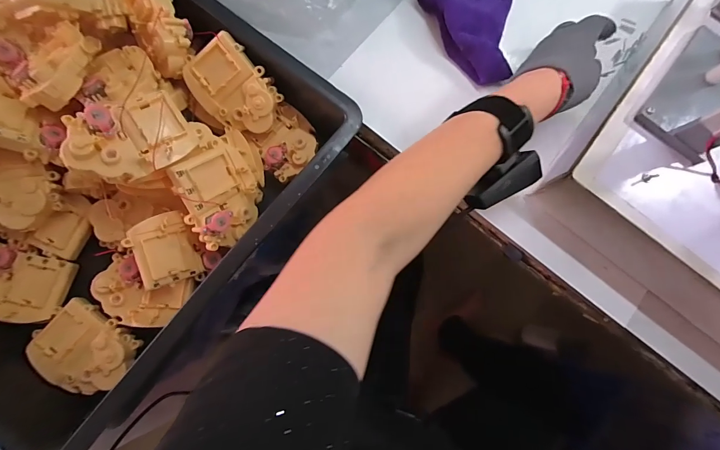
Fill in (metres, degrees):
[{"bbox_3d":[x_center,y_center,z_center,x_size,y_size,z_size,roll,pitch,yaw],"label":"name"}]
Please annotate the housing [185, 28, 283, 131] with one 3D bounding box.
[{"bbox_3d":[-0.130,-0.140,0.373,0.070,0.030,0.093,-34,105,17],"label":"housing"}]

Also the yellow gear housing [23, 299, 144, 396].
[{"bbox_3d":[-0.270,0.122,0.345,0.088,0.022,0.072,44,80,5],"label":"yellow gear housing"}]

